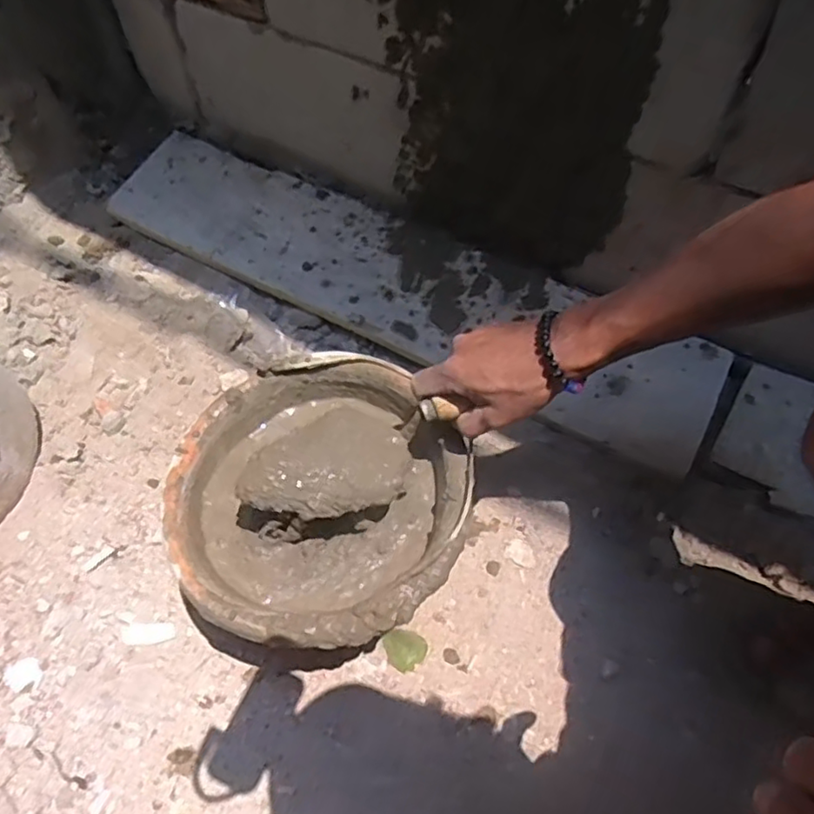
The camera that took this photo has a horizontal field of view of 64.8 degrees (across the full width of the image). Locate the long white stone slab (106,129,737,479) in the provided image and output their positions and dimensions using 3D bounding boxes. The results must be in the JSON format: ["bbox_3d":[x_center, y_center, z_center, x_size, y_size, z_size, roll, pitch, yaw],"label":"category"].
[{"bbox_3d":[-0.027,-0.176,0.853,0.871,0.035,0.181,26,64,16],"label":"long white stone slab"}]

